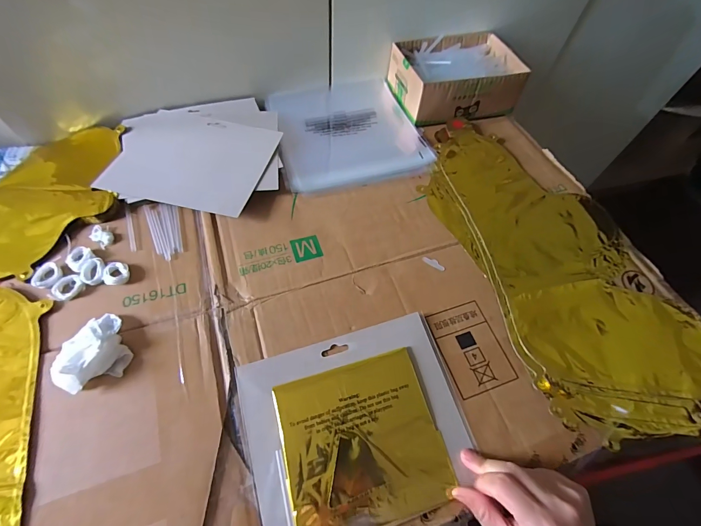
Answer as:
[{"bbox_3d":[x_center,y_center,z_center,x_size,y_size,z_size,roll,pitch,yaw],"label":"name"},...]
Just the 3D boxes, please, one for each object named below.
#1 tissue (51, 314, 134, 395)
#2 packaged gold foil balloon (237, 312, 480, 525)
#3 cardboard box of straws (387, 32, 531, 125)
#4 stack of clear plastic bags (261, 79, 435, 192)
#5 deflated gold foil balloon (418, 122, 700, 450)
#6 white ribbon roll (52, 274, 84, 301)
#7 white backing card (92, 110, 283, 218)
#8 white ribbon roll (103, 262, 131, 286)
[{"bbox_3d":[-0.242,0.080,0.313,0.053,0.029,0.063,-26,65,-18],"label":"tissue"},{"bbox_3d":[0.008,0.147,0.312,0.196,0.015,0.163,-13,61,-12],"label":"packaged gold foil balloon"},{"bbox_3d":[0.169,-0.300,0.547,0.182,0.065,0.135,-13,61,-12],"label":"cardboard box of straws"},{"bbox_3d":[-0.008,-0.210,0.522,0.212,0.017,0.235,-12,61,-11],"label":"stack of clear plastic bags"},{"bbox_3d":[0.247,-0.017,0.419,0.221,0.008,0.447,-17,62,-14],"label":"deflated gold foil balloon"},{"bbox_3d":[-0.305,0.026,0.364,0.028,0.004,0.028,2,59,-3],"label":"white ribbon roll"},{"bbox_3d":[-0.208,-0.142,0.457,0.185,0.010,0.160,14,61,1],"label":"white backing card"},{"bbox_3d":[-0.253,0.011,0.366,0.023,0.009,0.025,2,59,-3],"label":"white ribbon roll"}]

